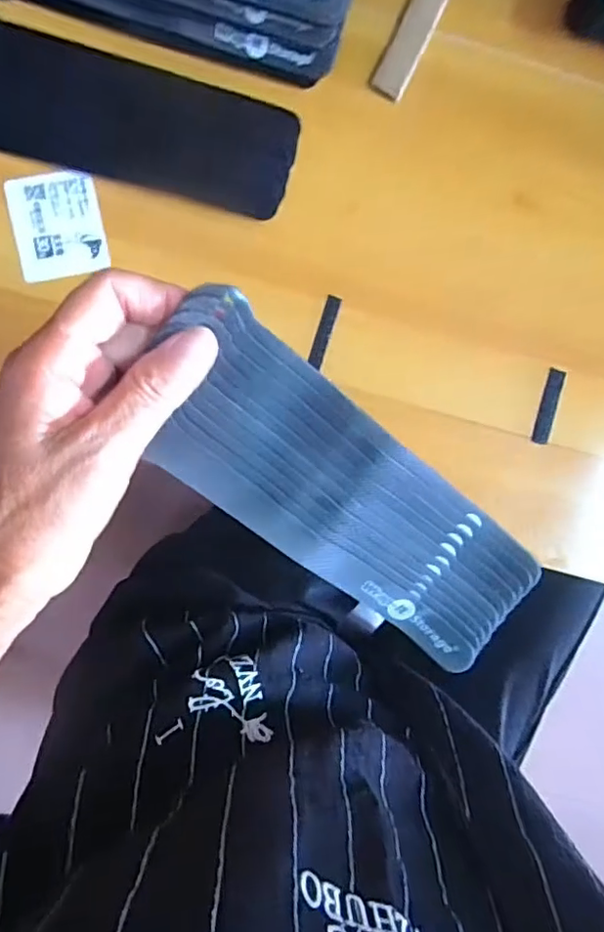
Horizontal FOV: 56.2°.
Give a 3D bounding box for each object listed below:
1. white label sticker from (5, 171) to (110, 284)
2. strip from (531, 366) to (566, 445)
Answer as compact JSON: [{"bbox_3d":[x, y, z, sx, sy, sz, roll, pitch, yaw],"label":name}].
[{"bbox_3d":[-0.141,-0.140,0.328,0.049,0.004,0.061,-11,90,-5],"label":"white label sticker"},{"bbox_3d":[0.152,-0.037,0.348,0.010,0.007,0.046,17,88,-4],"label":"strip"}]

